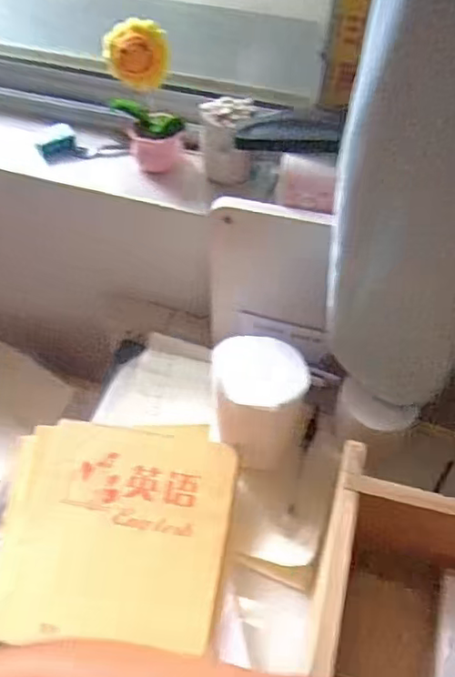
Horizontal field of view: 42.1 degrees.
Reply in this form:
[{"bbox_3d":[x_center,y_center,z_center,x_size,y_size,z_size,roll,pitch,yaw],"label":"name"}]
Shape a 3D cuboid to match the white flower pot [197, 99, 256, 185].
[{"bbox_3d":[-0.001,-0.216,0.649,0.054,0.081,0.053,1,50,-1],"label":"white flower pot"}]

